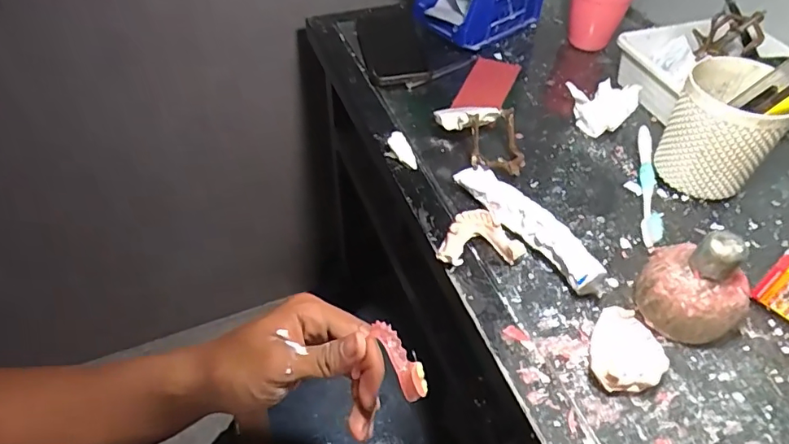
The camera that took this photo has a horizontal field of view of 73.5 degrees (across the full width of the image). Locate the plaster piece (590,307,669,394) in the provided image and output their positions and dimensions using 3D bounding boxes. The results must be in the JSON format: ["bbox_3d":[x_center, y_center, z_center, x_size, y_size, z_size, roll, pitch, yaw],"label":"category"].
[{"bbox_3d":[0.180,0.102,0.408,0.051,0.020,0.066,13,50,14],"label":"plaster piece"}]

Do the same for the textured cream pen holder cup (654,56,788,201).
[{"bbox_3d":[0.322,-0.091,0.519,0.088,0.106,0.093,-1,48,2],"label":"textured cream pen holder cup"}]

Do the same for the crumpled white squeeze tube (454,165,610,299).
[{"bbox_3d":[0.126,0.002,0.497,0.038,0.028,0.174,-30,53,-22],"label":"crumpled white squeeze tube"}]

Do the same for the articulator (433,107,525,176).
[{"bbox_3d":[0.090,-0.092,0.557,0.097,0.046,0.067,5,49,7],"label":"articulator"}]

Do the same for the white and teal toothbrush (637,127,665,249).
[{"bbox_3d":[0.263,-0.042,0.547,0.020,0.010,0.180,10,49,11],"label":"white and teal toothbrush"}]

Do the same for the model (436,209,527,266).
[{"bbox_3d":[0.076,0.017,0.483,0.075,0.026,0.049,-5,48,-1],"label":"model"}]

